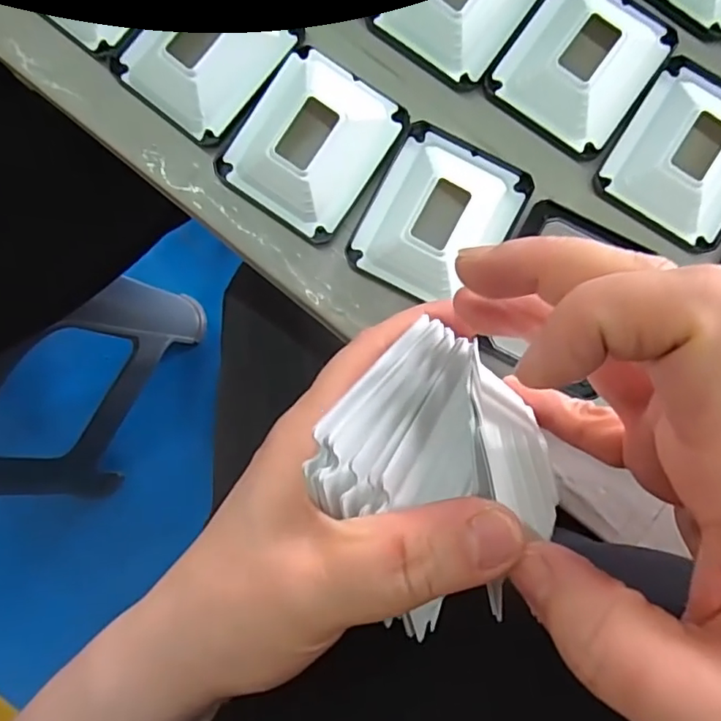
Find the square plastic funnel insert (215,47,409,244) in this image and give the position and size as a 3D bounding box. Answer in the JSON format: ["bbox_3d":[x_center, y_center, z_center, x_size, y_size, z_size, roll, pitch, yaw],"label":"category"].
[{"bbox_3d":[-0.023,-0.107,0.271,0.068,0.018,0.078,35,86,1],"label":"square plastic funnel insert"}]

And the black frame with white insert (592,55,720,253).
[{"bbox_3d":[0.163,-0.103,0.273,0.068,0.013,0.082,34,86,1],"label":"black frame with white insert"}]

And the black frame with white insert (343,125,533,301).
[{"bbox_3d":[0.039,-0.070,0.271,0.066,0.017,0.081,28,85,0],"label":"black frame with white insert"}]

